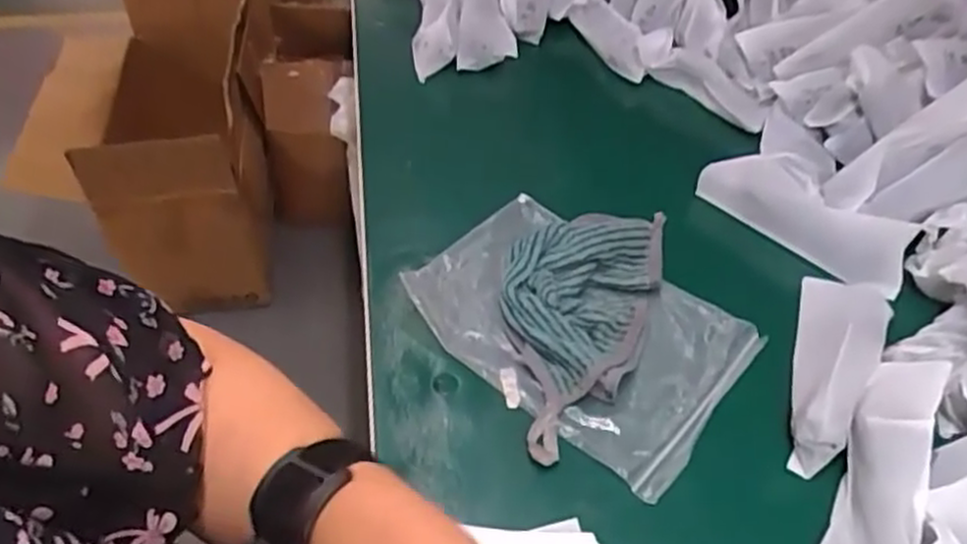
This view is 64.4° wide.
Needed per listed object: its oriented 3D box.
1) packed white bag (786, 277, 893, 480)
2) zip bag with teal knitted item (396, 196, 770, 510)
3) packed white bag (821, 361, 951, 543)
[{"bbox_3d":[0.217,0.050,0.478,0.055,0.042,0.159,23,51,19],"label":"packed white bag"},{"bbox_3d":[0.064,0.024,0.496,0.208,0.026,0.174,36,56,28],"label":"zip bag with teal knitted item"},{"bbox_3d":[0.215,0.109,0.406,0.056,0.037,0.146,17,64,15],"label":"packed white bag"}]

